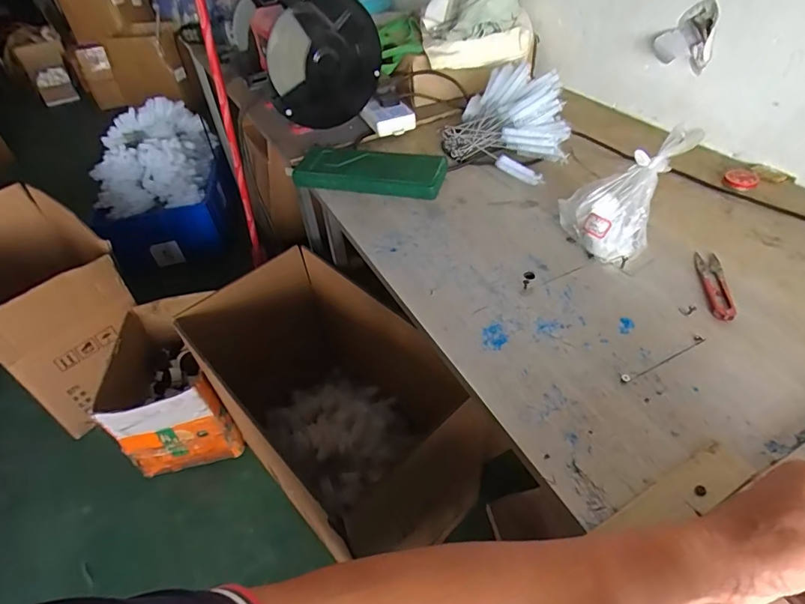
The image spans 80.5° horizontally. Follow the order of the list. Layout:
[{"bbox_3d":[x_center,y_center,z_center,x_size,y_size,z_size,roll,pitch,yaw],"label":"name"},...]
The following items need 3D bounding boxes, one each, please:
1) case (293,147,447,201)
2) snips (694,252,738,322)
[{"bbox_3d":[-0.060,-0.224,0.806,0.272,0.034,0.111,7,44,14],"label":"case"},{"bbox_3d":[0.367,-0.022,0.558,0.028,0.007,0.113,8,44,14],"label":"snips"}]

